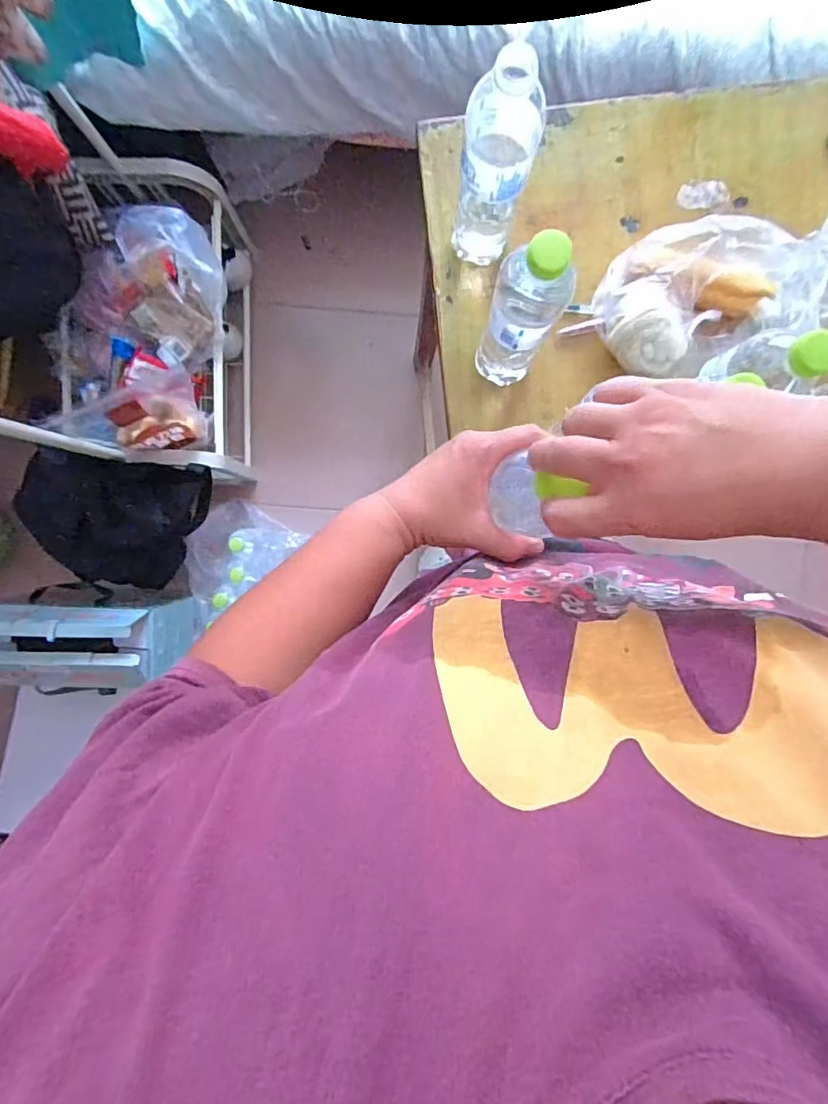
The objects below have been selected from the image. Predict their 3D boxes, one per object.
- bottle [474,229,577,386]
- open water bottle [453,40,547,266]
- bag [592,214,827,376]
[{"bbox_3d":[0.091,-0.206,0.501,0.050,0.226,0.052,0,92,-2],"label":"bottle"},{"bbox_3d":[0.072,-0.343,0.495,0.062,0.219,0.066,8,92,-2],"label":"open water bottle"},{"bbox_3d":[0.312,-0.270,0.571,0.224,0.084,0.142,-13,93,-1],"label":"bag"}]

